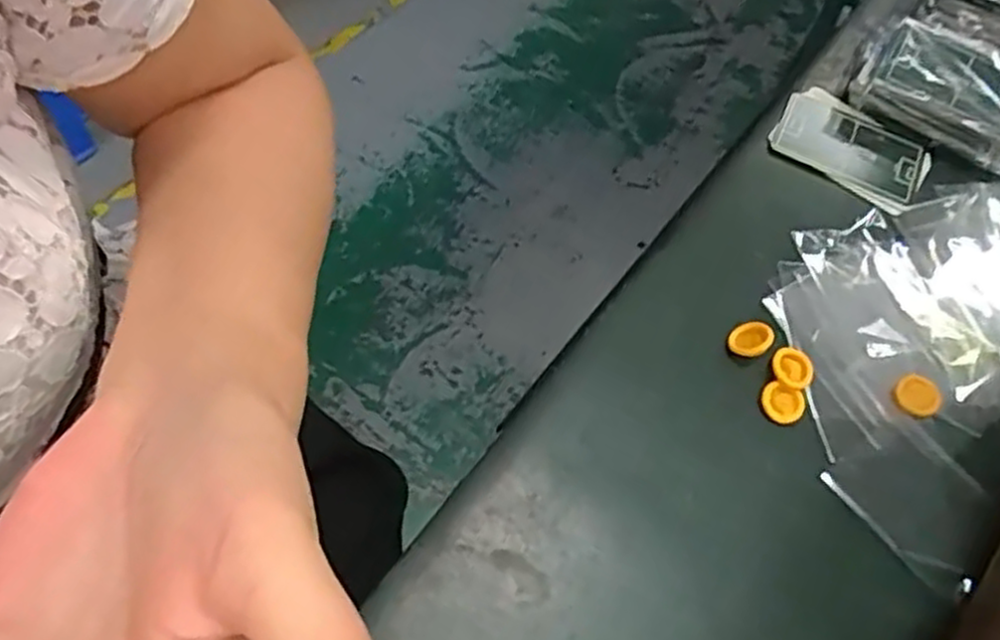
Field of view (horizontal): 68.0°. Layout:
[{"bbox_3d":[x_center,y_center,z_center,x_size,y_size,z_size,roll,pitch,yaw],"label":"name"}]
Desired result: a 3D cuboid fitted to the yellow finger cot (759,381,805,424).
[{"bbox_3d":[0.131,0.039,0.345,0.020,0.005,0.018,28,61,9],"label":"yellow finger cot"}]

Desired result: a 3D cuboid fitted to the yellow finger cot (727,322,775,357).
[{"bbox_3d":[0.119,0.009,0.355,0.020,0.005,0.020,-12,61,23],"label":"yellow finger cot"}]

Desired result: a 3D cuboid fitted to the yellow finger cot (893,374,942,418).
[{"bbox_3d":[0.199,0.036,0.354,0.020,0.005,0.020,3,60,-5],"label":"yellow finger cot"}]

